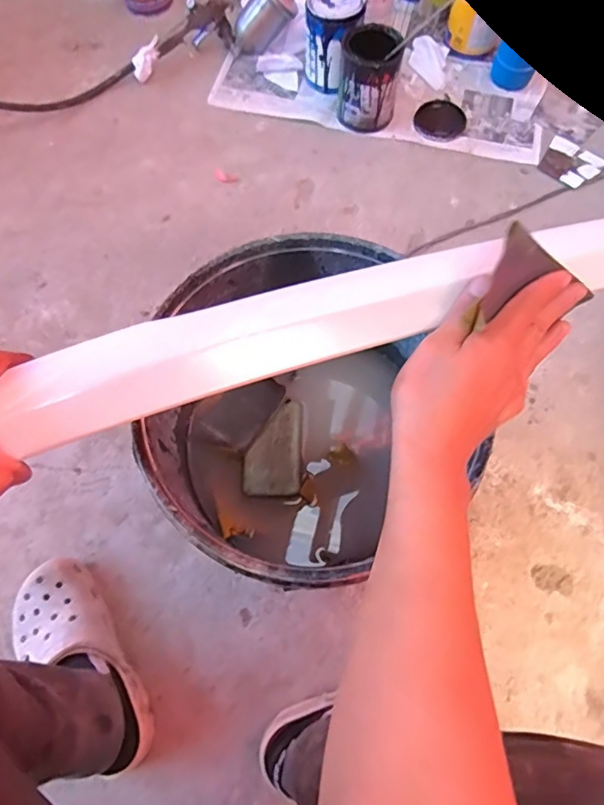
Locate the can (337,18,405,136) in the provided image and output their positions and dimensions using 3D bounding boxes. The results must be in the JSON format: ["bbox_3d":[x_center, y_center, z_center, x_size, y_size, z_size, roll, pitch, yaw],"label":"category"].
[{"bbox_3d":[0.119,-0.571,0.920,0.099,0.138,0.112,9,69,4],"label":"can"}]

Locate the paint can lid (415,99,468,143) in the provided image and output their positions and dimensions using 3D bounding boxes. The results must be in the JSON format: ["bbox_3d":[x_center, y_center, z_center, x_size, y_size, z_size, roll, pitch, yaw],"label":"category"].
[{"bbox_3d":[0.257,-0.524,0.974,0.092,0.009,0.095,0,69,1],"label":"paint can lid"}]

